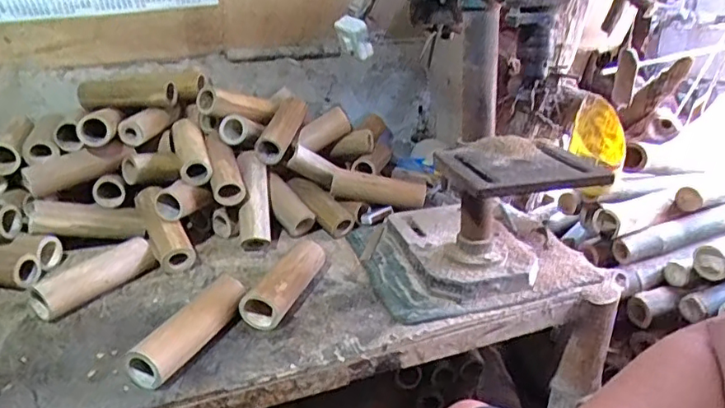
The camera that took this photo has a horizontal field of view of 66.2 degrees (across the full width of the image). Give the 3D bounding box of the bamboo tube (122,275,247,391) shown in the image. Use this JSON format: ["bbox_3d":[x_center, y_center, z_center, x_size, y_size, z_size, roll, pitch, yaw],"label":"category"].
[{"bbox_3d":[-0.219,0.163,0.725,0.050,0.057,0.177,12,28,25],"label":"bamboo tube"}]

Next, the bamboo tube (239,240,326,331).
[{"bbox_3d":[-0.106,0.115,0.825,0.058,0.054,0.173,11,27,23],"label":"bamboo tube"}]

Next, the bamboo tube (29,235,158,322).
[{"bbox_3d":[-0.401,0.108,0.846,0.043,0.056,0.184,17,30,33],"label":"bamboo tube"}]

